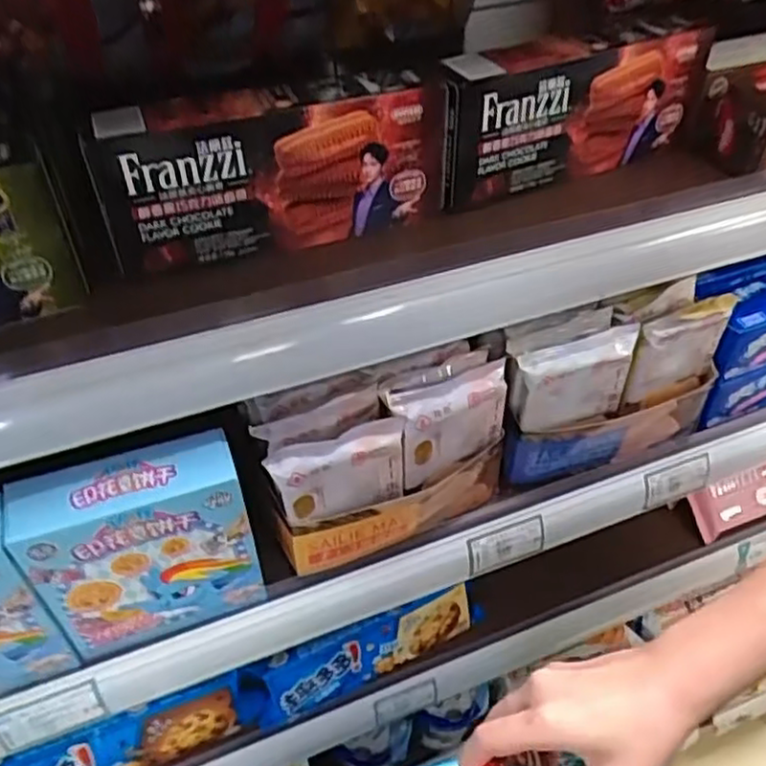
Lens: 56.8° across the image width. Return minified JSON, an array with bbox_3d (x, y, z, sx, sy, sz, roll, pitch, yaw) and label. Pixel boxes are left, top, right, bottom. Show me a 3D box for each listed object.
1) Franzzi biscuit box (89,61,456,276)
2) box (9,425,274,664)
[{"bbox_3d":[-0.056,-0.126,0.415,0.205,0.087,0.037,-16,47,-15],"label":"Franzzi biscuit box"},{"bbox_3d":[-0.143,0.100,0.433,0.120,0.130,0.039,-16,47,-15],"label":"box"}]

